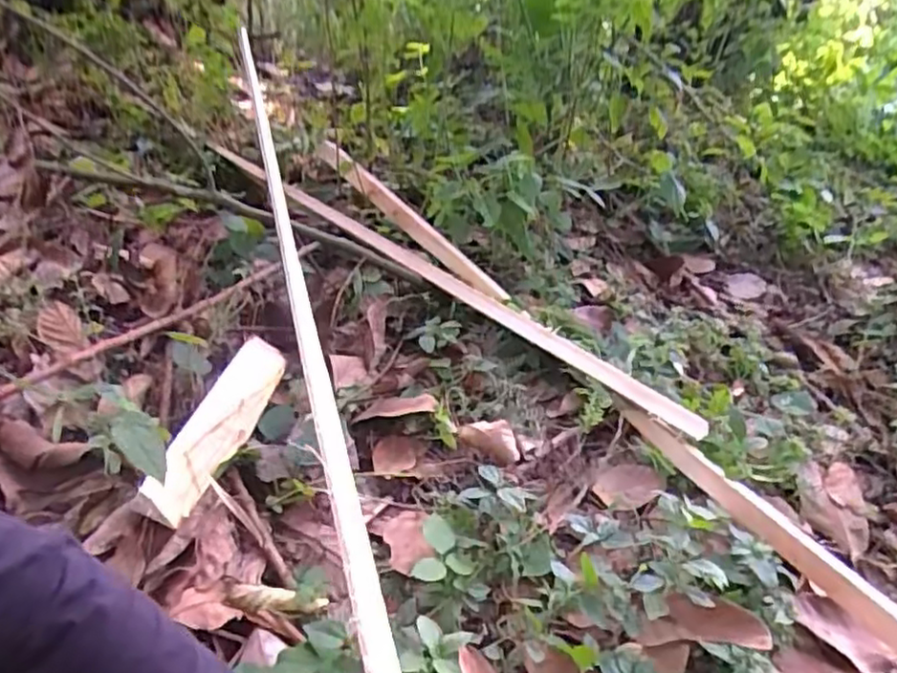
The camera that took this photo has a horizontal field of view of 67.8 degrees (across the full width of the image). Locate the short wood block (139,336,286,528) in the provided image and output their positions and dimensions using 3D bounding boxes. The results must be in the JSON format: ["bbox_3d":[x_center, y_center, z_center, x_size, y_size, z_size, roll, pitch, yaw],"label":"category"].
[{"bbox_3d":[-0.270,0.096,0.813,0.069,0.028,0.336,34,26,-12],"label":"short wood block"}]

